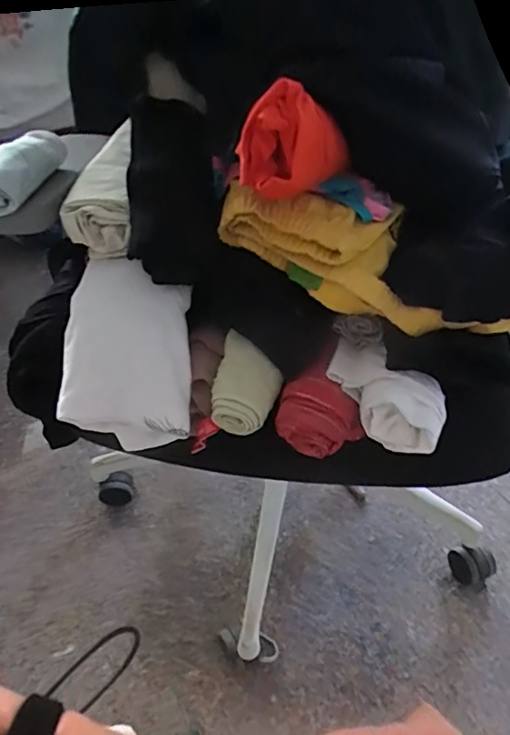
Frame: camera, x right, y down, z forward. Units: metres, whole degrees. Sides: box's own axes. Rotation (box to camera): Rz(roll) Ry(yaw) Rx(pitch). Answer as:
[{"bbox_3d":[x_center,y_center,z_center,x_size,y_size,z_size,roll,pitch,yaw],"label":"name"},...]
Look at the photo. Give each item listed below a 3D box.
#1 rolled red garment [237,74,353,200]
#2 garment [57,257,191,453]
[{"bbox_3d":[0.035,-0.199,0.460,0.063,0.086,0.086,27,49,25],"label":"rolled red garment"},{"bbox_3d":[-0.121,-0.020,0.505,0.116,0.047,0.183,-1,74,-3],"label":"garment"}]

